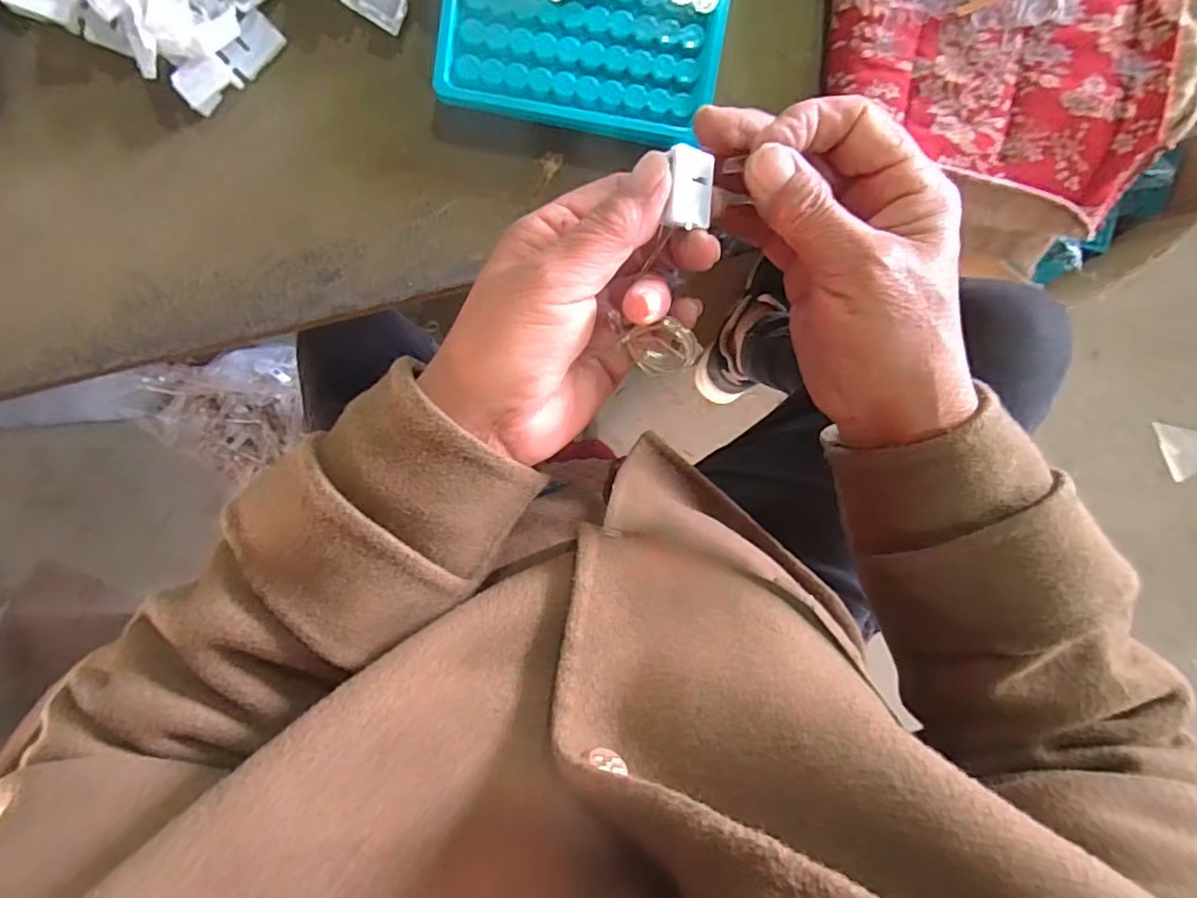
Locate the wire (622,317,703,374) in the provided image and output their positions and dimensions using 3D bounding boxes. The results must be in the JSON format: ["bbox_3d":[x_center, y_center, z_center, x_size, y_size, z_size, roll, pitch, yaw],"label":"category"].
[{"bbox_3d":[0.026,-0.040,0.237,0.027,0.005,0.019,-6,104,15],"label":"wire"}]

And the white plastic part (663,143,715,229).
[{"bbox_3d":[0.032,-0.096,0.220,0.019,0.009,0.027,-3,100,-34],"label":"white plastic part"}]

